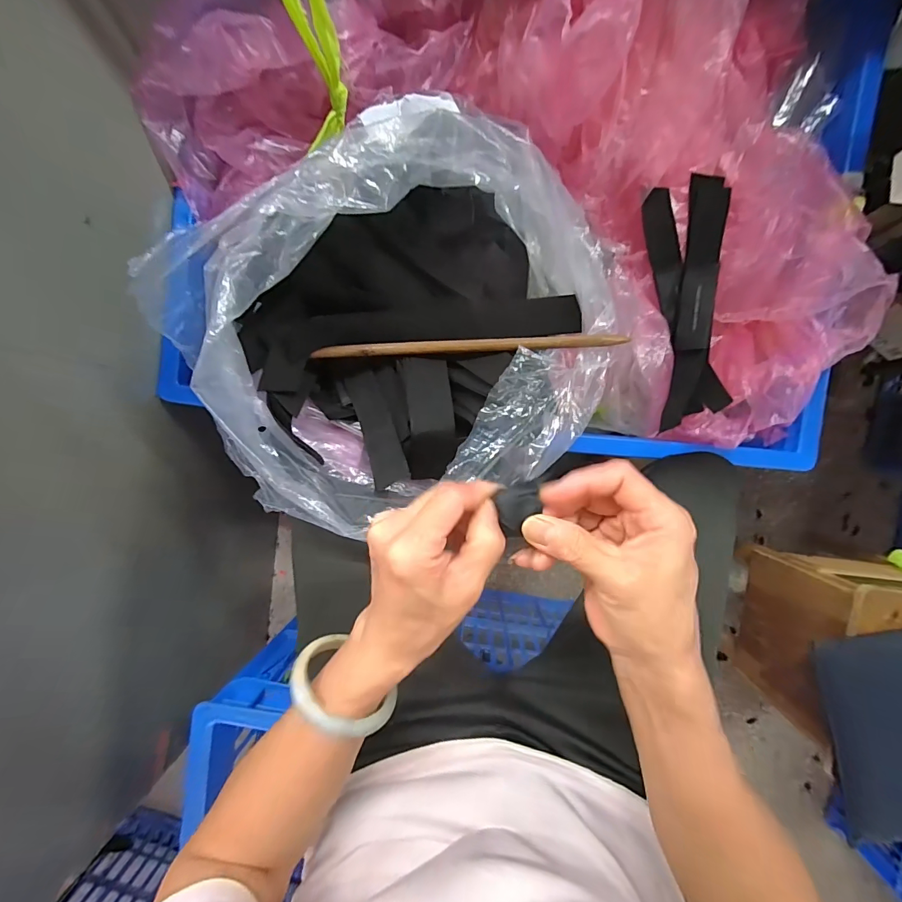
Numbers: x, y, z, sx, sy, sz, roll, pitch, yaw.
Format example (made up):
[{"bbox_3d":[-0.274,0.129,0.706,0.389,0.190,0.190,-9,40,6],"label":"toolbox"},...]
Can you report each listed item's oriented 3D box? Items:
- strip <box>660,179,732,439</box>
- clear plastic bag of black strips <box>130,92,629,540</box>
[{"bbox_3d":[0.306,-0.186,0.518,0.042,0.024,0.313,8,92,46],"label":"strip"},{"bbox_3d":[-0.030,-0.105,0.409,0.371,0.170,0.295,-28,92,4],"label":"clear plastic bag of black strips"}]

